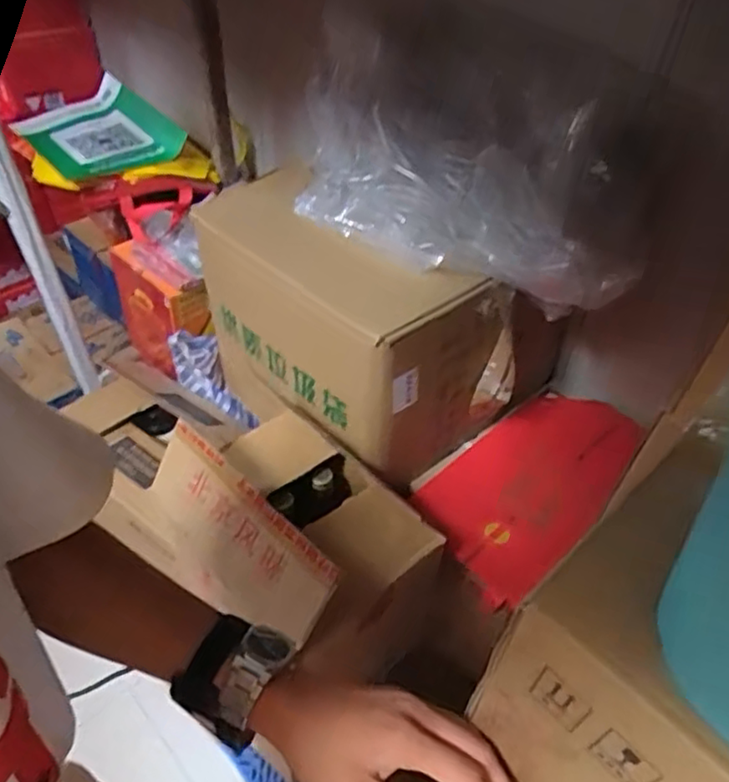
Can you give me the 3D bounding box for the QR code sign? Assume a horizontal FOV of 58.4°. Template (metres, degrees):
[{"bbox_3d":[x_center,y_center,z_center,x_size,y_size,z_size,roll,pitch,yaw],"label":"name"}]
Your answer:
[{"bbox_3d":[-0.556,-0.540,1.368,0.242,0.085,0.322,-31,54,-29],"label":"QR code sign"}]

